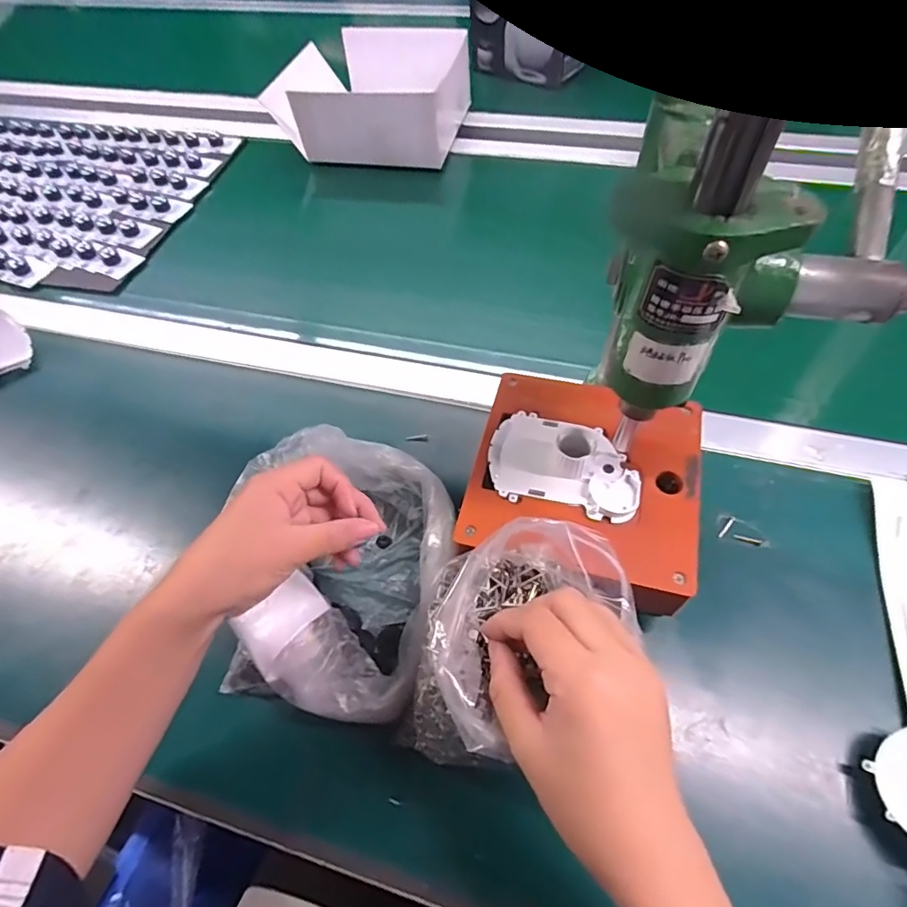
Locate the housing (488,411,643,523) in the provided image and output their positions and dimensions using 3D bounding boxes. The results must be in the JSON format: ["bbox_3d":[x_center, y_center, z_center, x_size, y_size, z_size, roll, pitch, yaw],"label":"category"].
[{"bbox_3d":[0.076,0.004,0.351,0.102,0.026,0.067,19,59,16],"label":"housing"}]

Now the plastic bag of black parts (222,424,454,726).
[{"bbox_3d":[-0.085,0.080,0.376,0.151,0.070,0.186,10,57,10],"label":"plastic bag of black parts"}]

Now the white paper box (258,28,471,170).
[{"bbox_3d":[-0.109,-0.501,0.733,0.254,0.088,0.219,3,56,6],"label":"white paper box"}]

